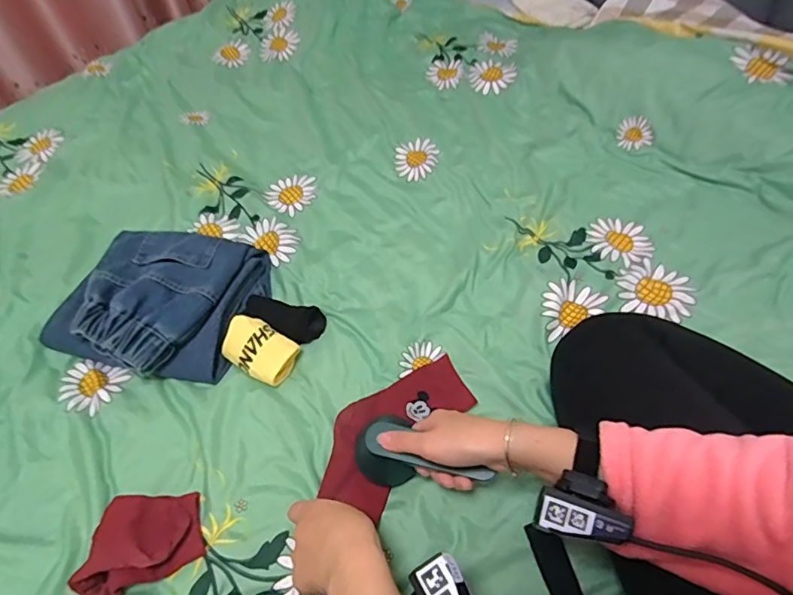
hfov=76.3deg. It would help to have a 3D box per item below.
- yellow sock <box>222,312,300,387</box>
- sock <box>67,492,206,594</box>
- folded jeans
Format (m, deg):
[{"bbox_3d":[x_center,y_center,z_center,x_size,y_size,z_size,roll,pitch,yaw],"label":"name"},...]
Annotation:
[{"bbox_3d":[-0.177,0.064,0.641,0.094,0.034,0.060,23,57,20],"label":"yellow sock"},{"bbox_3d":[-0.260,0.240,0.504,0.113,0.038,0.087,-18,53,-10],"label":"sock"},{"bbox_3d":[-0.322,-0.010,0.690,0.254,0.048,0.223,14,55,14],"label":"folded jeans"}]

